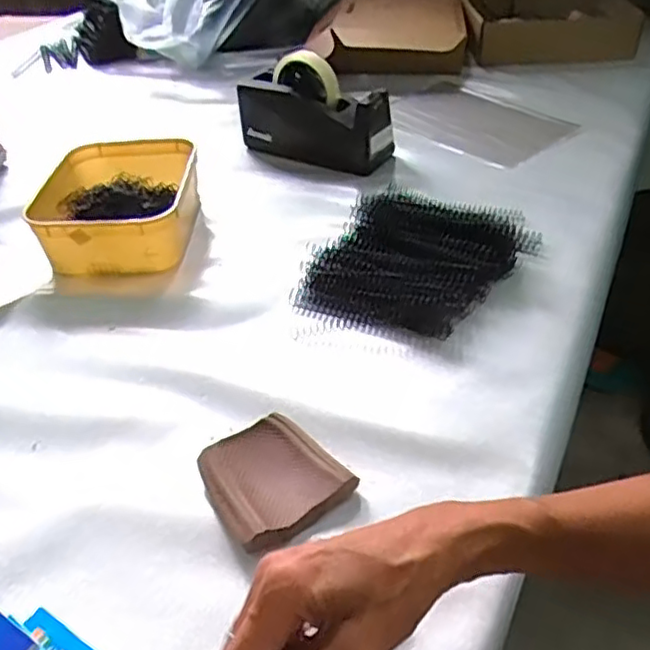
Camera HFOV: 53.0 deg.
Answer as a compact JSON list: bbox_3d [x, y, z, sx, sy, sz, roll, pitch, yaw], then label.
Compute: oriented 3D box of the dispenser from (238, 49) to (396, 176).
[{"bbox_3d":[-0.016,-0.278,0.853,0.204,0.117,0.059,16,42,23],"label":"dispenser"}]

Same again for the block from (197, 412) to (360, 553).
[{"bbox_3d":[-0.036,0.106,0.453,0.086,0.022,0.094,-25,44,-25],"label":"block"}]

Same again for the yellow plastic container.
[{"bbox_3d":[-0.237,-0.137,0.742,0.178,0.066,0.200,-1,39,2],"label":"yellow plastic container"}]

